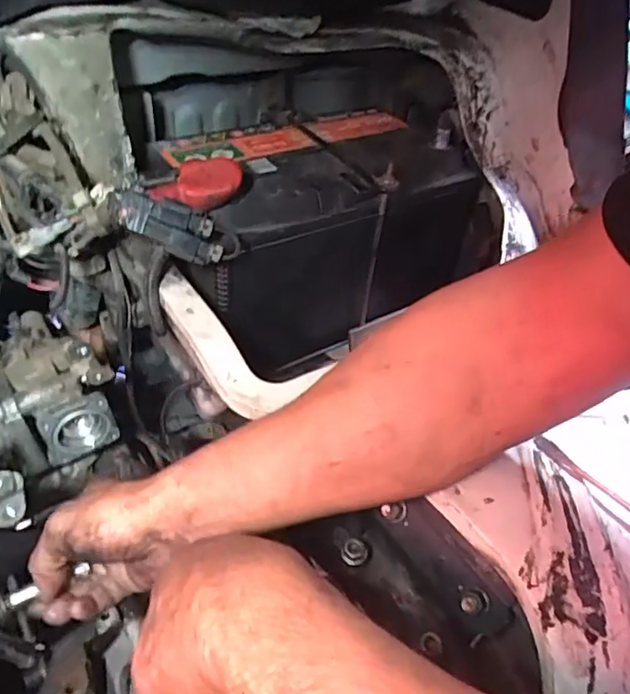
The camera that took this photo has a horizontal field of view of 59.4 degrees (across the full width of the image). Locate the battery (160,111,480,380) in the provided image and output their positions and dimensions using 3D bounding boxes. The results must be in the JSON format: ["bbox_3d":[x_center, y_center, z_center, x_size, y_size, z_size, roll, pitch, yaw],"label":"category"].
[{"bbox_3d":[0.015,-0.108,0.583,0.286,0.191,0.183,-20,47,-24],"label":"battery"}]

